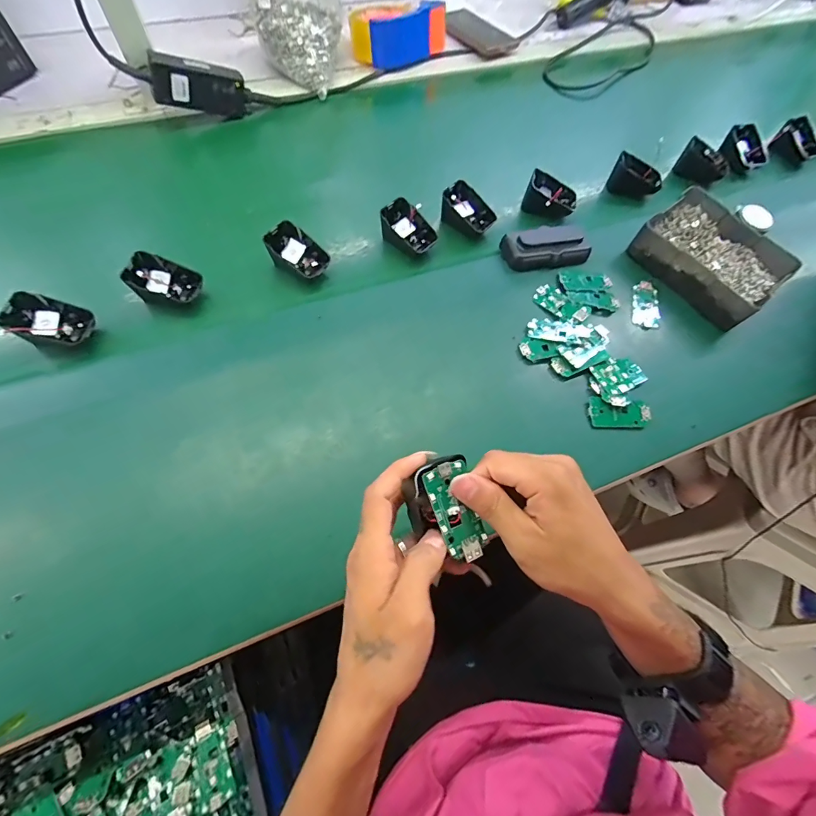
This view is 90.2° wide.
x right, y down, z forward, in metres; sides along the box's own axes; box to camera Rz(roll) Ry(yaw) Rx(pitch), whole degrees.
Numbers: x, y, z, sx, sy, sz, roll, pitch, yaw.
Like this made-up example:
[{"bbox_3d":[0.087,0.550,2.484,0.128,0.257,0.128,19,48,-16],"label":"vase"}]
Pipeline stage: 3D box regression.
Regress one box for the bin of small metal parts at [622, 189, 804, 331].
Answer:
[{"bbox_3d":[0.376,-0.190,0.501,0.129,0.040,0.159,-39,72,-15],"label":"bin of small metal parts"}]

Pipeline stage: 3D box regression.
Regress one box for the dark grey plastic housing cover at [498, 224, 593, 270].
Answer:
[{"bbox_3d":[0.170,-0.199,0.498,0.101,0.024,0.045,-9,67,-4],"label":"dark grey plastic housing cover"}]

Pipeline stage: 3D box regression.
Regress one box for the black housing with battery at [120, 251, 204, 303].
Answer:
[{"bbox_3d":[-0.258,-0.136,0.437,0.068,0.045,0.048,-3,71,-7],"label":"black housing with battery"}]

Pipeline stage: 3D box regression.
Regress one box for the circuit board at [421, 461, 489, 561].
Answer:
[{"bbox_3d":[0.033,0.068,0.271,0.031,0.010,0.063,-22,90,-14],"label":"circuit board"}]

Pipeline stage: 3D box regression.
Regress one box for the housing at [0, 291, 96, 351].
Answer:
[{"bbox_3d":[-0.352,-0.083,0.403,0.065,0.044,0.049,11,70,-2],"label":"housing"}]

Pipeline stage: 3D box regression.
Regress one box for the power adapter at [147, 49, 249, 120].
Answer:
[{"bbox_3d":[-0.282,-0.438,0.555,0.118,0.054,0.032,-12,64,-32],"label":"power adapter"}]

